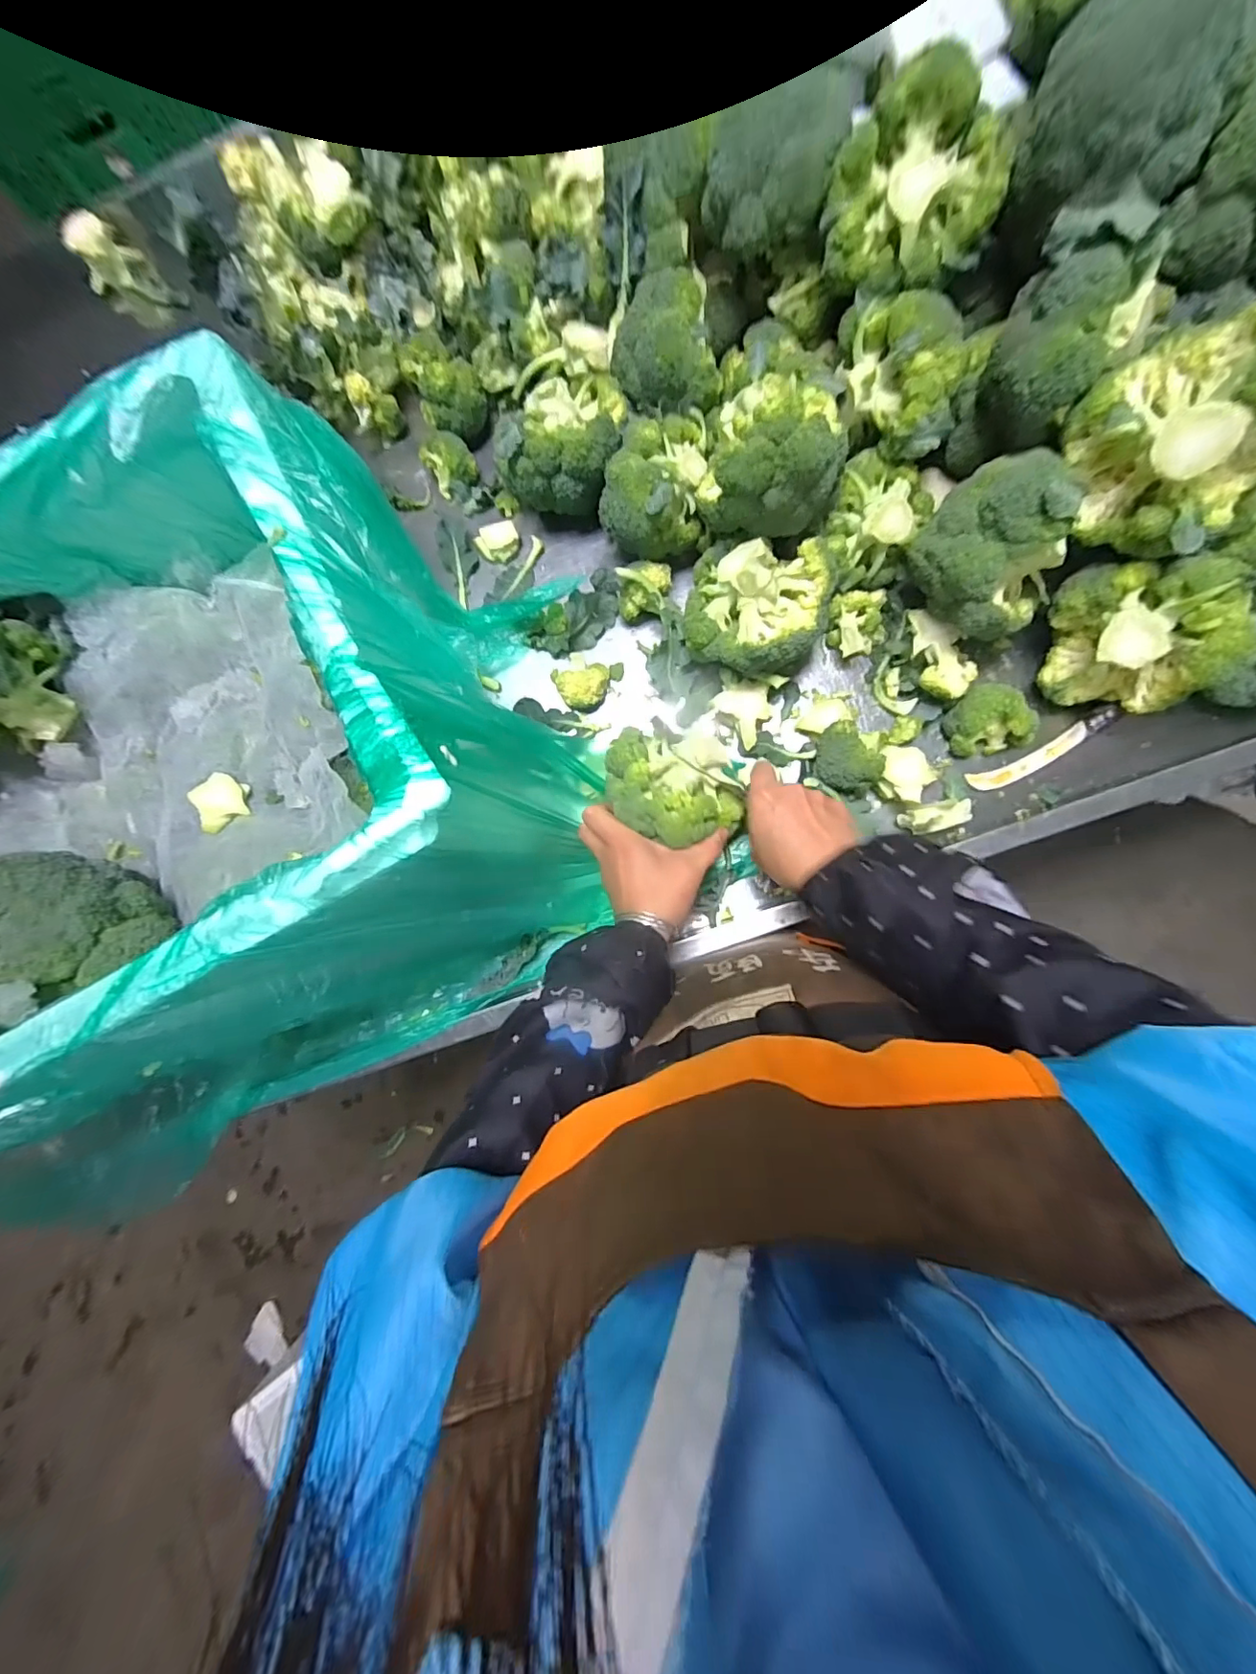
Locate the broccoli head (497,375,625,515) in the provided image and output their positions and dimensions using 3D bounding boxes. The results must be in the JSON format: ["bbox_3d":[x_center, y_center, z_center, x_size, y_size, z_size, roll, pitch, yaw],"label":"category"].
[{"bbox_3d":[-0.066,-0.389,0.521,0.128,0.085,0.123,5,85,8],"label":"broccoli head"}]

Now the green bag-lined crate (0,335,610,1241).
[{"bbox_3d":[-0.374,-0.023,0.447,0.658,0.227,0.481,-30,82,3],"label":"green bag-lined crate"}]

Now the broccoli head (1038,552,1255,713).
[{"bbox_3d":[0.407,-0.156,0.427,0.127,0.104,0.078,20,87,9],"label":"broccoli head"}]

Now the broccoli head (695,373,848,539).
[{"bbox_3d":[0.116,-0.322,0.432,0.121,0.095,0.114,-1,84,7],"label":"broccoli head"}]

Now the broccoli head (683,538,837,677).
[{"bbox_3d":[0.114,-0.206,0.470,0.127,0.073,0.121,10,86,8],"label":"broccoli head"}]

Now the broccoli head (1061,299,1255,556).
[{"bbox_3d":[0.380,-0.270,0.353,0.098,0.109,0.134,-44,81,1],"label":"broccoli head"}]

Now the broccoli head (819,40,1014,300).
[{"bbox_3d":[0.213,-0.481,0.389,0.110,0.076,0.103,-1,84,7],"label":"broccoli head"}]

